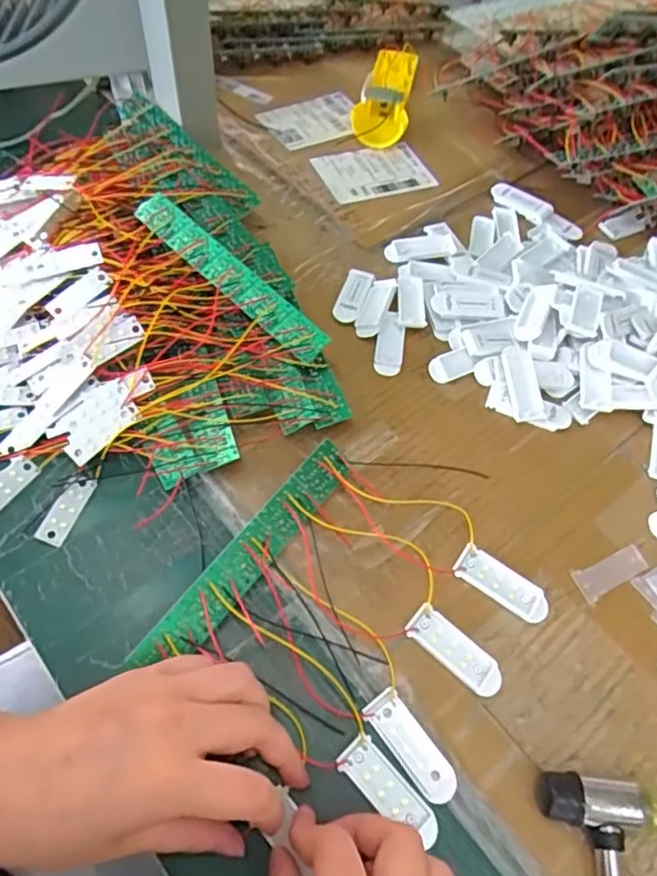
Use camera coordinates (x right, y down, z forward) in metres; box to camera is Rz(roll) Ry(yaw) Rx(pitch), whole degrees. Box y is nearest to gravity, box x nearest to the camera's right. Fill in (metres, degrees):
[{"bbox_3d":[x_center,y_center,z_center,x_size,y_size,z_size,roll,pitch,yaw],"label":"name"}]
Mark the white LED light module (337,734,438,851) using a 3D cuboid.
[{"bbox_3d":[0.031,0.179,0.308,0.021,0.004,0.056,-37,68,-20],"label":"white LED light module"}]

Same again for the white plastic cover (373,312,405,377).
[{"bbox_3d":[0.045,-0.069,0.449,0.021,0.008,0.051,7,60,3],"label":"white plastic cover"}]

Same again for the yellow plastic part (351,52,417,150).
[{"bbox_3d":[0.056,-0.343,0.606,0.051,0.025,0.147,8,60,3],"label":"yellow plastic part"}]

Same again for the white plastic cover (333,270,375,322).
[{"bbox_3d":[0.020,-0.111,0.475,0.021,0.006,0.054,17,61,8],"label":"white plastic cover"}]

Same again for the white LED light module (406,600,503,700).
[{"bbox_3d":[0.072,0.120,0.343,0.056,0.005,0.020,37,65,18],"label":"white LED light module"}]

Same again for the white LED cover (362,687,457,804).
[{"bbox_3d":[0.043,0.161,0.319,0.020,0.004,0.057,-36,67,-20],"label":"white LED cover"}]

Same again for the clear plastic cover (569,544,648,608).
[{"bbox_3d":[0.171,0.082,0.370,0.047,0.004,0.020,-23,63,-14],"label":"clear plastic cover"}]

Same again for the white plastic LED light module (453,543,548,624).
[{"bbox_3d":[0.103,0.087,0.363,0.056,0.008,0.021,30,64,15],"label":"white plastic LED light module"}]

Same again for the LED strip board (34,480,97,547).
[{"bbox_3d":[-0.163,0.044,0.379,0.016,0.004,0.045,20,62,10],"label":"LED strip board"}]

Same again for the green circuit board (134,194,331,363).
[{"bbox_3d":[-0.071,-0.115,0.434,0.171,0.008,0.027,42,69,12],"label":"green circuit board"}]

